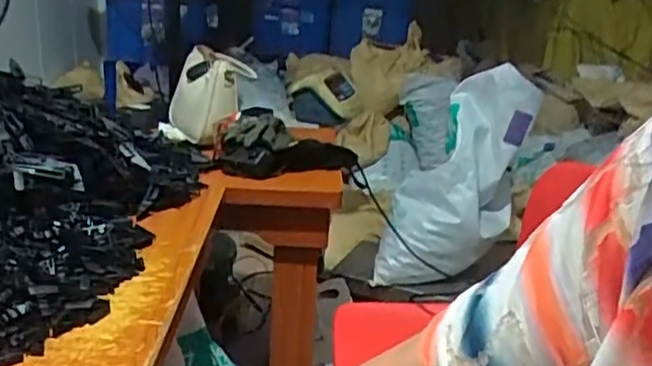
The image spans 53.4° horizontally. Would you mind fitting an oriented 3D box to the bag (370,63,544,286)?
[{"bbox_3d":[0.349,-0.008,1.779,0.365,0.598,0.135,4,16,0],"label":"bag"}]

